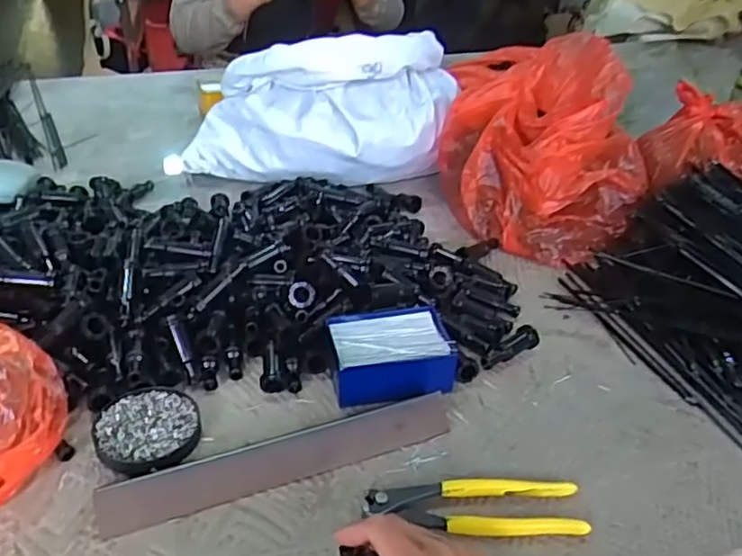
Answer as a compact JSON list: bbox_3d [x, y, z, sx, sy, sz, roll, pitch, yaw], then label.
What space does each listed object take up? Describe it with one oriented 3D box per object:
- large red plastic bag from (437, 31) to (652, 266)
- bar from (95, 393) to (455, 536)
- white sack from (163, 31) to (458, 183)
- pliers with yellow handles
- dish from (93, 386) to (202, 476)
[{"bbox_3d":[0.233,-0.169,0.854,0.234,0.184,0.232,-14,37,-23],"label":"large red plastic bag"},{"bbox_3d":[-0.065,0.140,0.528,0.281,0.017,0.040,-12,37,-20],"label":"bar"},{"bbox_3d":[-0.074,-0.242,0.944,0.375,0.185,0.171,2,34,0],"label":"white sack"},{"bbox_3d":[0.077,0.170,0.497,0.159,0.014,0.046,1,34,-2],"label":"pliers with yellow handles"},{"bbox_3d":[-0.183,0.126,0.553,0.081,0.016,0.086,2,34,-1],"label":"dish"}]

